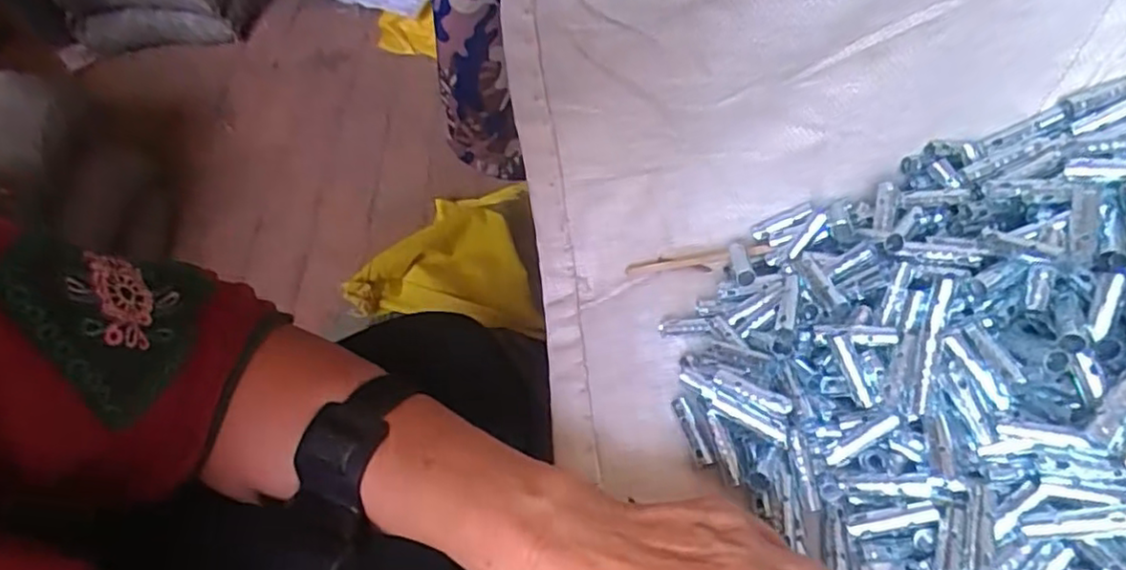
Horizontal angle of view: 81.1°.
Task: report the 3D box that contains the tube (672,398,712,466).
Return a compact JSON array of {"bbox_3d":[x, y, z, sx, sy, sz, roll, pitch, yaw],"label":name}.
[{"bbox_3d":[0.068,0.076,0.344,0.008,0.007,0.037,-17,53,-8],"label":"tube"}]

